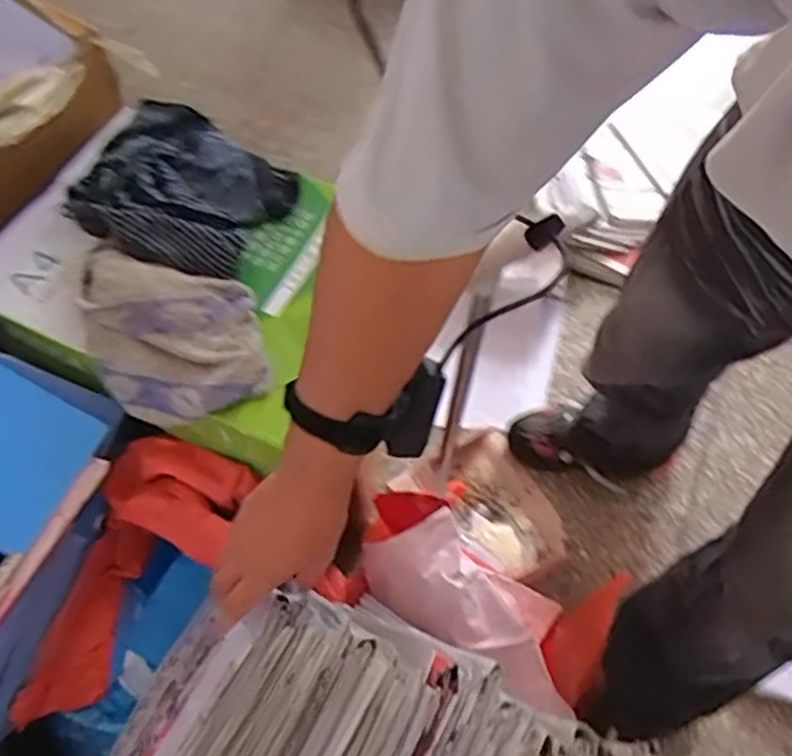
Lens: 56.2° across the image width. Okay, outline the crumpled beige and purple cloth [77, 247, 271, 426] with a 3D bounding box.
[{"bbox_3d":[-0.222,-0.051,0.742,0.155,0.067,0.196,-17,62,-9],"label":"crumpled beige and purple cloth"}]

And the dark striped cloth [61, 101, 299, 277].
[{"bbox_3d":[-0.235,-0.216,0.826,0.219,0.068,0.214,27,65,15],"label":"dark striped cloth"}]

